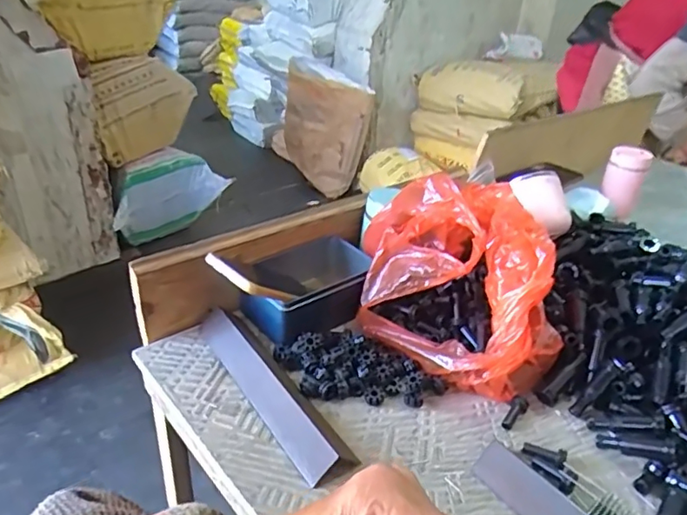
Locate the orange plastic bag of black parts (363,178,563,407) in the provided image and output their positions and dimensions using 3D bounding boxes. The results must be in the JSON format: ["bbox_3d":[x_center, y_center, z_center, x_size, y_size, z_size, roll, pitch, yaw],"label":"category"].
[{"bbox_3d":[0.129,0.023,0.604,0.217,0.145,0.218,14,31,15],"label":"orange plastic bag of black parts"}]

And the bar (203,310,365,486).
[{"bbox_3d":[-0.072,0.120,0.537,0.051,0.025,0.242,-17,36,-32],"label":"bar"}]

